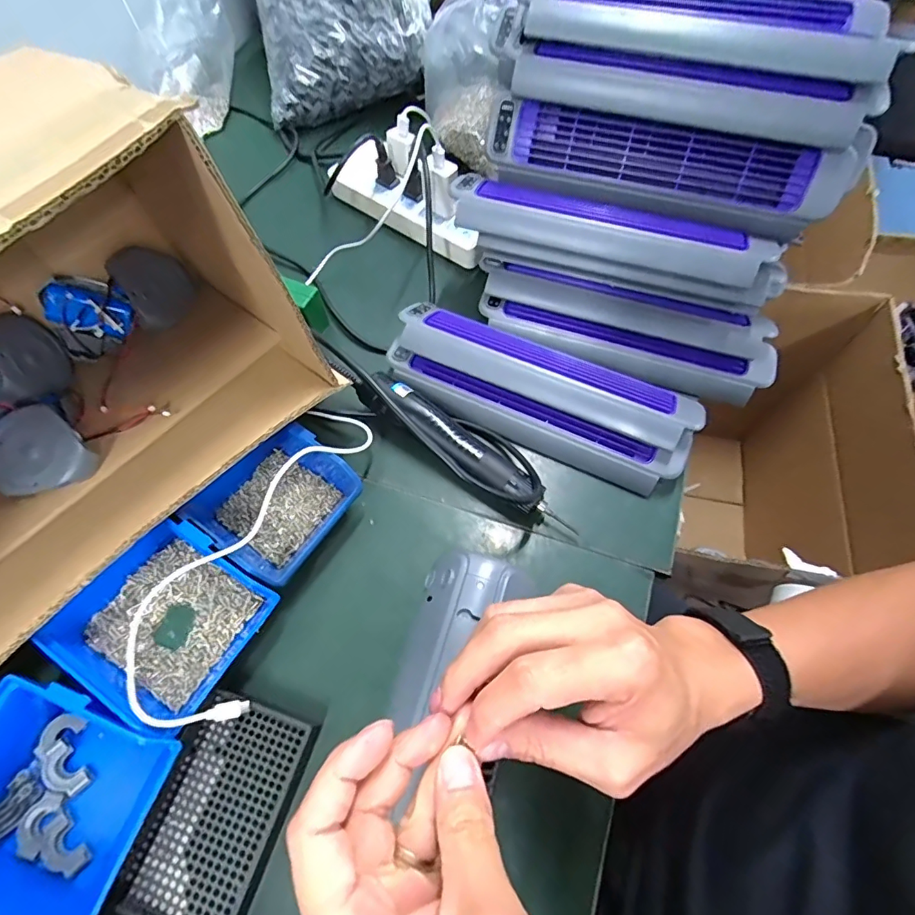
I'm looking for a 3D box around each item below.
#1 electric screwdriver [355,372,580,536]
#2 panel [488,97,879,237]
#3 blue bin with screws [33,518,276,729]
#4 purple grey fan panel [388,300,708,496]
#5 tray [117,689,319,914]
[{"bbox_3d":[0.006,-0.009,0.447,0.237,0.042,0.051,36,70,16],"label":"electric screwdriver"},{"bbox_3d":[0.179,-0.258,0.421,0.296,0.074,0.035,18,35,9],"label":"panel"},{"bbox_3d":[-0.223,0.119,0.374,0.135,0.062,0.118,29,68,14],"label":"blue bin with screws"},{"bbox_3d":[0.083,-0.078,0.473,0.289,0.057,0.122,24,67,12],"label":"purple grey fan panel"},{"bbox_3d":[-0.163,0.244,0.337,0.086,0.018,0.132,15,66,8],"label":"tray"}]

